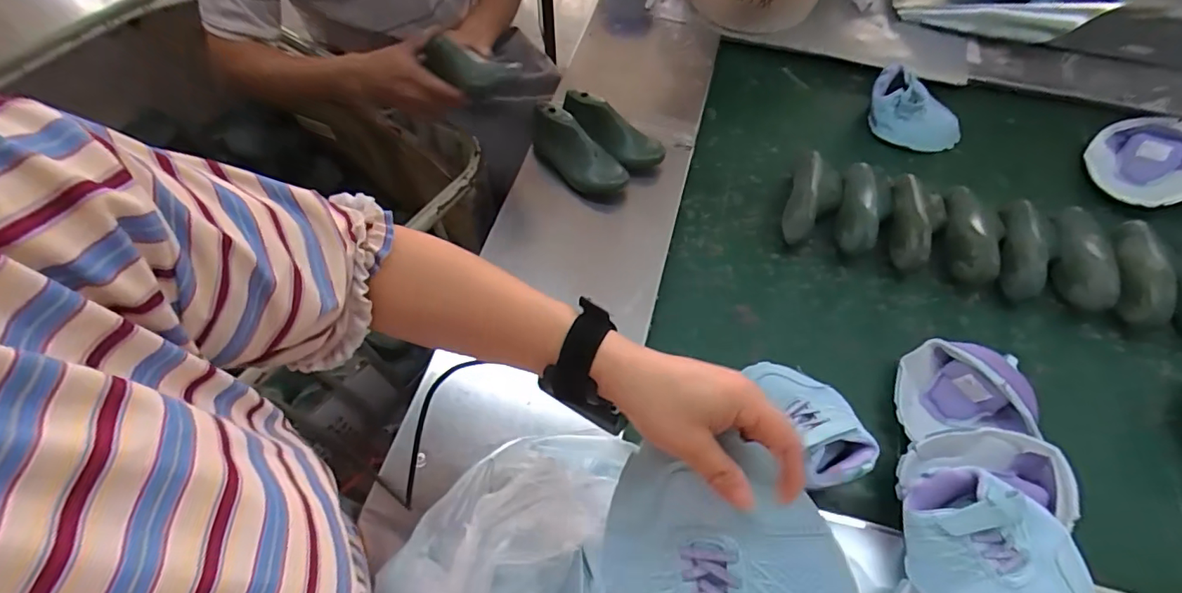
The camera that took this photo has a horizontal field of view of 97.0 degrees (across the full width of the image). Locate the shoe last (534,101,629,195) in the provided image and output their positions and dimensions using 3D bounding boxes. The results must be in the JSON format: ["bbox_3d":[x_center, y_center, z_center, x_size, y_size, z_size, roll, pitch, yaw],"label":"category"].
[{"bbox_3d":[-0.021,-0.203,0.760,0.162,0.095,0.054,38,68,19],"label":"shoe last"}]

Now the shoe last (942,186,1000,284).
[{"bbox_3d":[0.524,-0.086,0.730,0.060,0.051,0.153,10,62,6],"label":"shoe last"}]

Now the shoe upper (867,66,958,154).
[{"bbox_3d":[0.505,-0.284,0.833,0.091,0.076,0.148,-38,67,-18],"label":"shoe upper"}]

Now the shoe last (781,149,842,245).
[{"bbox_3d":[0.321,-0.142,0.758,0.075,0.050,0.163,20,63,11],"label":"shoe last"}]

